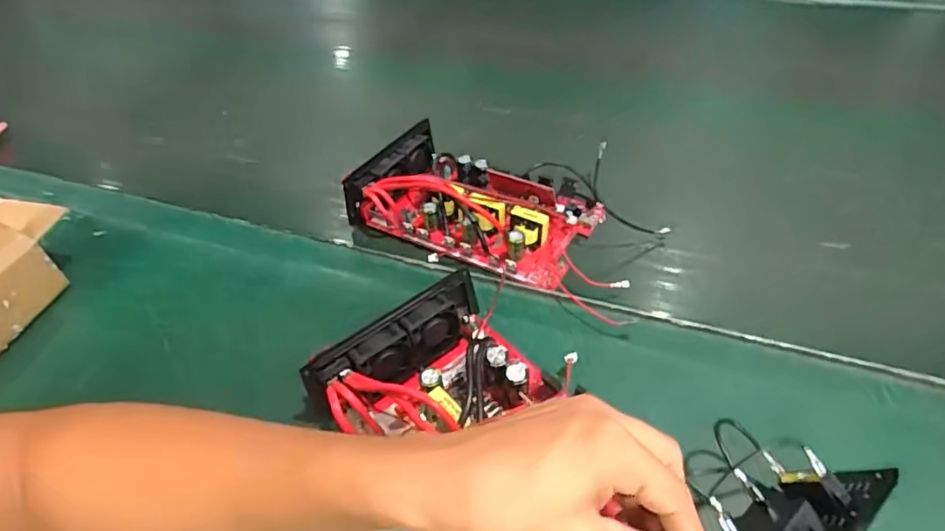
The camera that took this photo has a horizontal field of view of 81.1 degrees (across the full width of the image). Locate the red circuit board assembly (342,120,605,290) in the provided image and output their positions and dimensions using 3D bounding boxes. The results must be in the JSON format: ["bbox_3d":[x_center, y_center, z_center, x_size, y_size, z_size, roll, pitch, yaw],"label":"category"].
[{"bbox_3d":[0.001,-0.067,0.531,0.215,0.056,0.119,19,48,24],"label":"red circuit board assembly"}]

